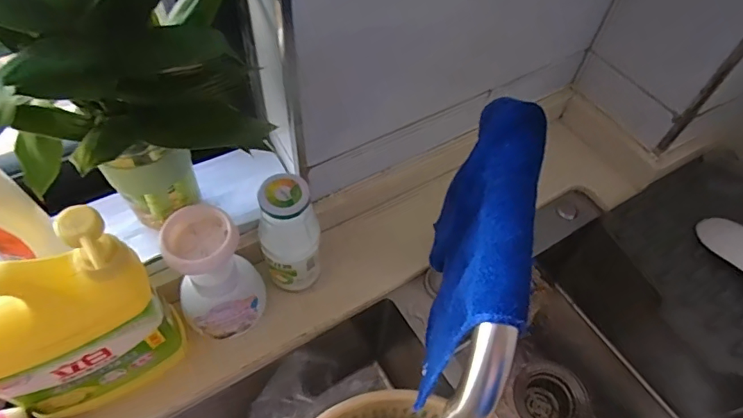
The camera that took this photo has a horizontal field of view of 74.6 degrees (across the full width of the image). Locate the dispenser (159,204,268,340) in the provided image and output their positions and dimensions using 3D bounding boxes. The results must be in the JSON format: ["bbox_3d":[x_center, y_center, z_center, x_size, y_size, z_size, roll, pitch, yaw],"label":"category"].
[{"bbox_3d":[-0.155,0.067,0.485,0.078,0.155,0.064,-23,61,-18],"label":"dispenser"}]

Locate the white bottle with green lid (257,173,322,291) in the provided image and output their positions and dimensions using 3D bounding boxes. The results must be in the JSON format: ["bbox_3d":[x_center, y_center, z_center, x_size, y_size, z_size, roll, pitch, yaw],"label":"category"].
[{"bbox_3d":[-0.086,0.035,0.519,0.063,0.162,0.054,-5,57,-7],"label":"white bottle with green lid"}]

